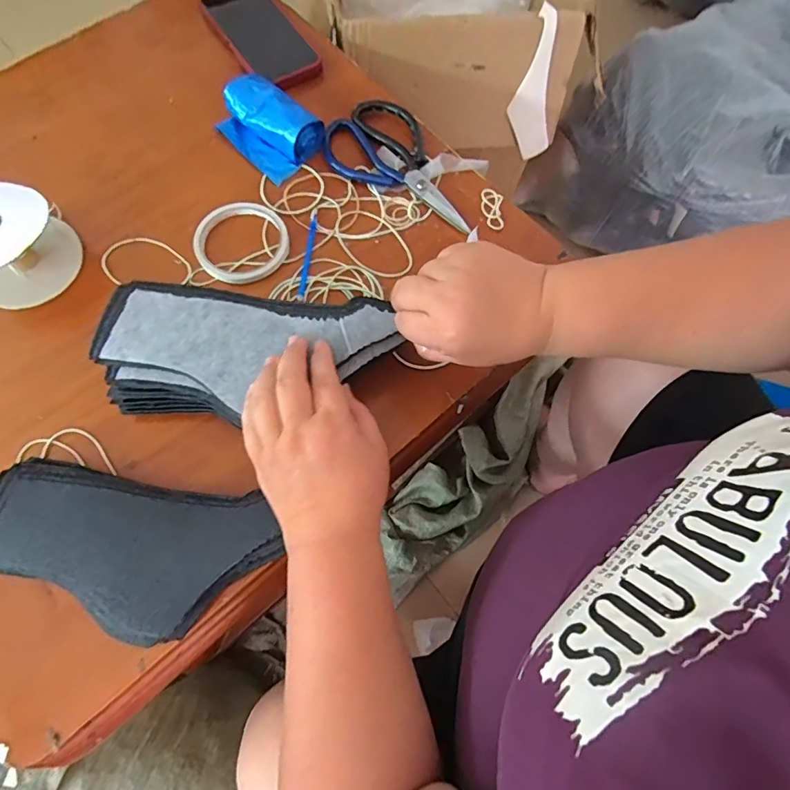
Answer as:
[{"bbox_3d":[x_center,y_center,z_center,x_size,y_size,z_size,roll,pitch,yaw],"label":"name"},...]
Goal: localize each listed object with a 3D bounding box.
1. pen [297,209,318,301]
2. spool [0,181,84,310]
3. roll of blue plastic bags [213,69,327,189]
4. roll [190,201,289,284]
[{"bbox_3d":[-0.086,-0.140,0.465,0.008,0.004,0.104,5,72,1],"label":"pen"},{"bbox_3d":[-0.356,-0.138,0.431,0.094,0.057,0.100,0,72,-1],"label":"spool"},{"bbox_3d":[-0.135,-0.285,0.497,0.112,0.038,0.074,43,76,12],"label":"roll of blue plastic bags"},{"bbox_3d":[-0.149,-0.150,0.461,0.090,0.018,0.082,0,72,-1],"label":"roll"}]

